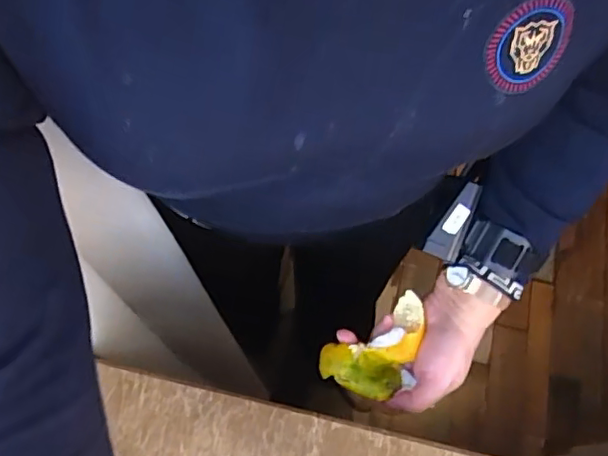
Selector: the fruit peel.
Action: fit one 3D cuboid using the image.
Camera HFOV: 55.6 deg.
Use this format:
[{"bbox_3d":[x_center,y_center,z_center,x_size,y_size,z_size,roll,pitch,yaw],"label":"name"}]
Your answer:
[{"bbox_3d":[0.068,0.112,0.512,0.101,0.038,0.061,-28,68,-12],"label":"fruit peel"}]

